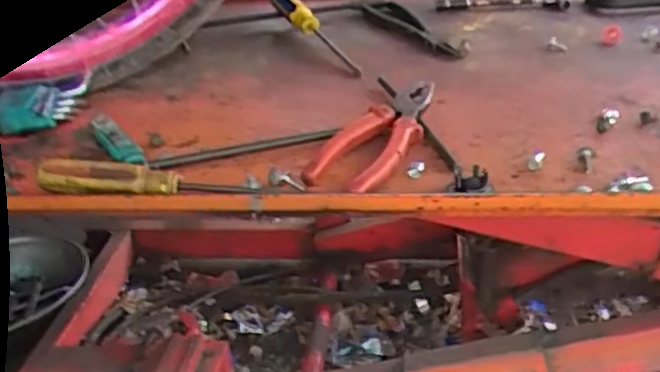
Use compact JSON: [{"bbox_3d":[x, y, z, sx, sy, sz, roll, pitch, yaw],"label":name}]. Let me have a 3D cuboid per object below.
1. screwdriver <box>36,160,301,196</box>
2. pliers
[{"bbox_3d":[-0.129,-0.005,0.526,0.205,0.024,0.023,1,32,9],"label":"screwdriver"},{"bbox_3d":[0.041,-0.042,0.575,0.064,0.026,0.161,15,34,31],"label":"pliers"}]

